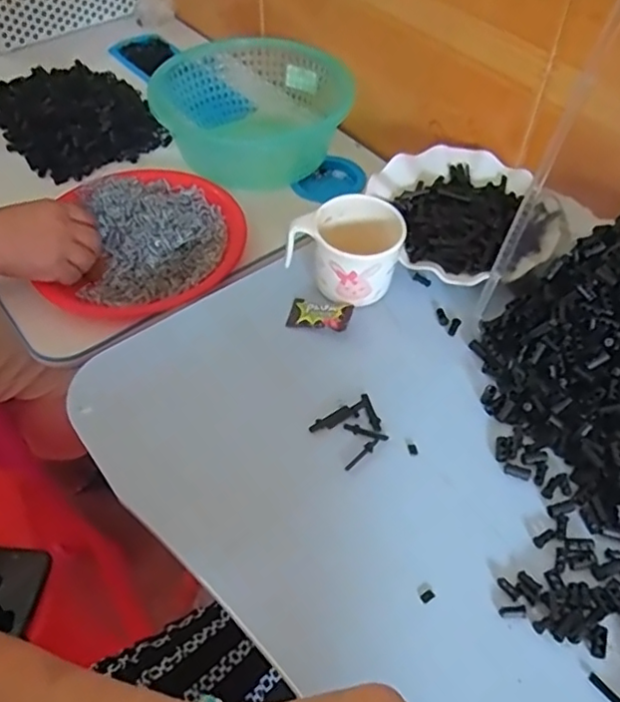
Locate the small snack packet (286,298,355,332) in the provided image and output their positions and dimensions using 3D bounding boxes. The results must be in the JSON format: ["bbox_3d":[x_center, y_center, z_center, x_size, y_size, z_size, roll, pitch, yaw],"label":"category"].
[{"bbox_3d":[0.008,-0.032,0.529,0.052,0.011,0.028,10,53,8],"label":"small snack packet"}]

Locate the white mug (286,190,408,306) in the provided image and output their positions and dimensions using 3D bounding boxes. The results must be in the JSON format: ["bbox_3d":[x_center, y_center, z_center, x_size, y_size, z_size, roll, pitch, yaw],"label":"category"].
[{"bbox_3d":[0.030,-0.086,0.529,0.097,0.064,0.071,-1,52,-1],"label":"white mug"}]

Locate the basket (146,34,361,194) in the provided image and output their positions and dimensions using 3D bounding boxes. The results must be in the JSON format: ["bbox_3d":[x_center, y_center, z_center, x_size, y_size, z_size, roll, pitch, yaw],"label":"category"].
[{"bbox_3d":[-0.072,-0.297,0.775,0.231,0.099,0.178,-2,52,-1],"label":"basket"}]

